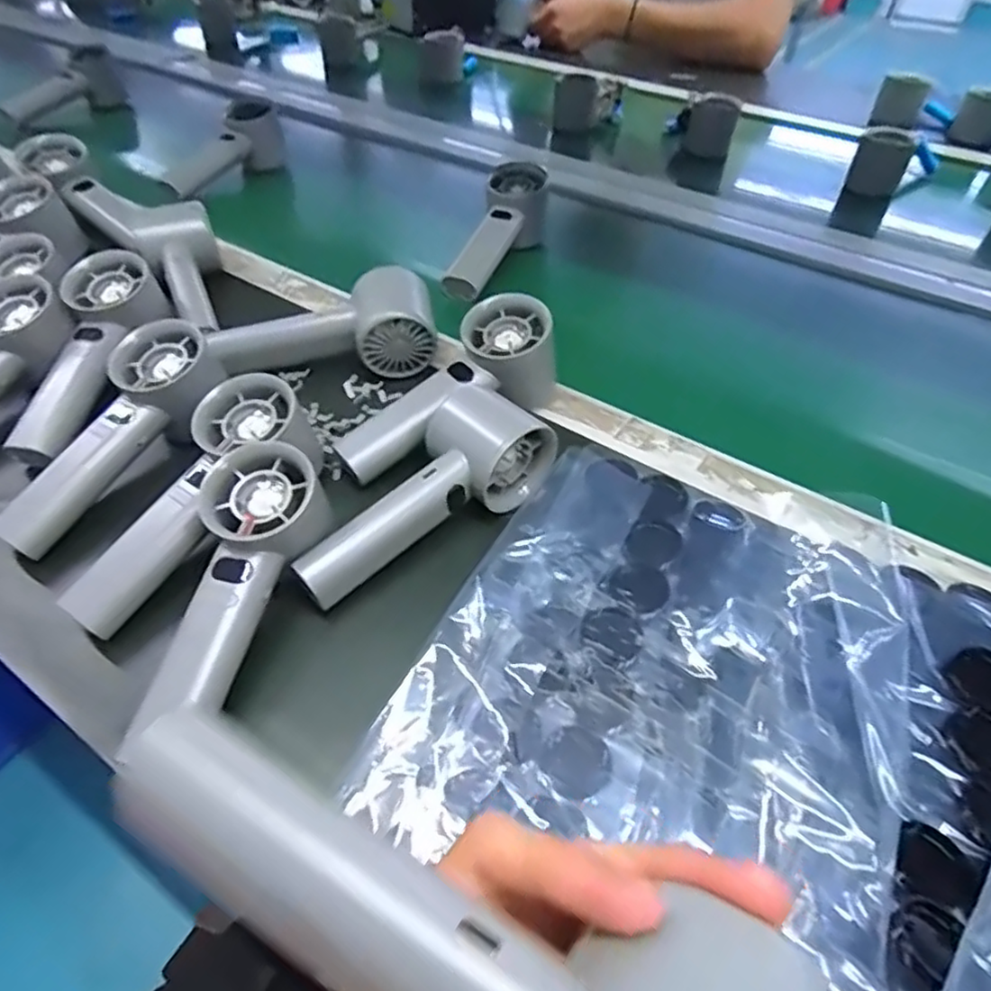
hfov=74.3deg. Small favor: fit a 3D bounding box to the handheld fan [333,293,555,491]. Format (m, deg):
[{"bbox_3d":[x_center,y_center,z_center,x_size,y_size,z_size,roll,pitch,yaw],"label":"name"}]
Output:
[{"bbox_3d":[-0.027,-0.060,0.422,0.157,0.055,0.050,-42,60,-14],"label":"handheld fan"}]

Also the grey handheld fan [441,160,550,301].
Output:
[{"bbox_3d":[-0.003,-0.229,0.588,0.063,0.050,0.155,25,70,19],"label":"grey handheld fan"}]

